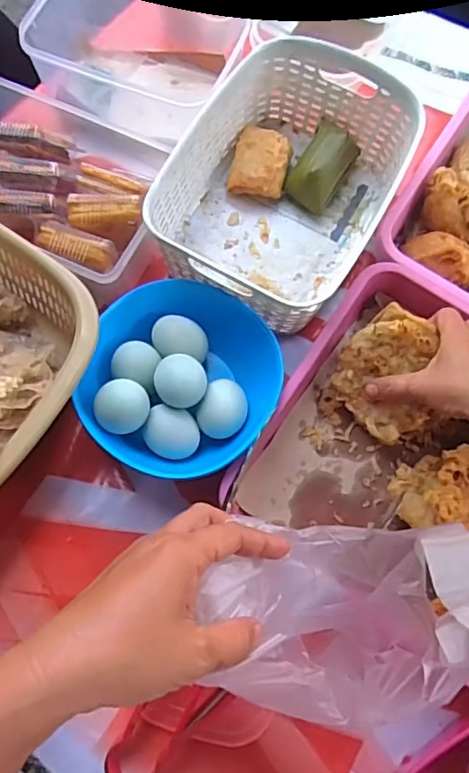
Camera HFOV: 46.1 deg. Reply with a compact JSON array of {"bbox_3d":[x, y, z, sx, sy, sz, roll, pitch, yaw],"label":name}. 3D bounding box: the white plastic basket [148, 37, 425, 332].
[{"bbox_3d":[0.043,-0.186,0.514,0.166,0.089,0.251,27,73,7],"label":"white plastic basket"}]

